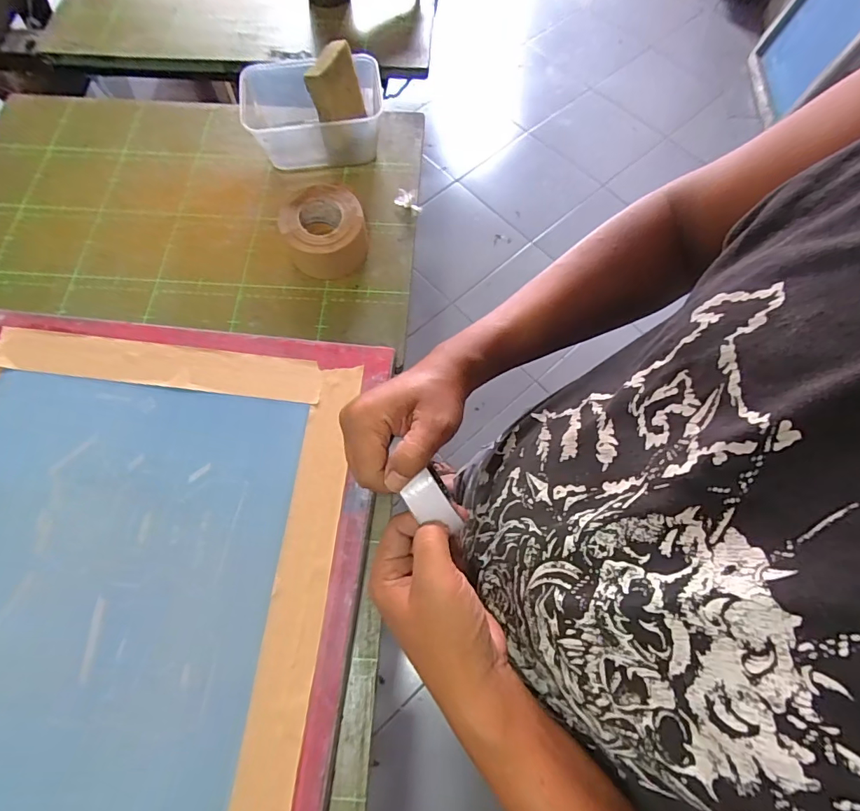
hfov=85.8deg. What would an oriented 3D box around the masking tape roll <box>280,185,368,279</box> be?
[{"bbox_3d":[-0.124,-0.206,0.543,0.092,0.052,0.094,0,69,-1],"label":"masking tape roll"}]

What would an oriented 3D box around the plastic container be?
[{"bbox_3d":[-0.153,-0.378,0.597,0.172,0.078,0.140,-8,69,-3],"label":"plastic container"}]

